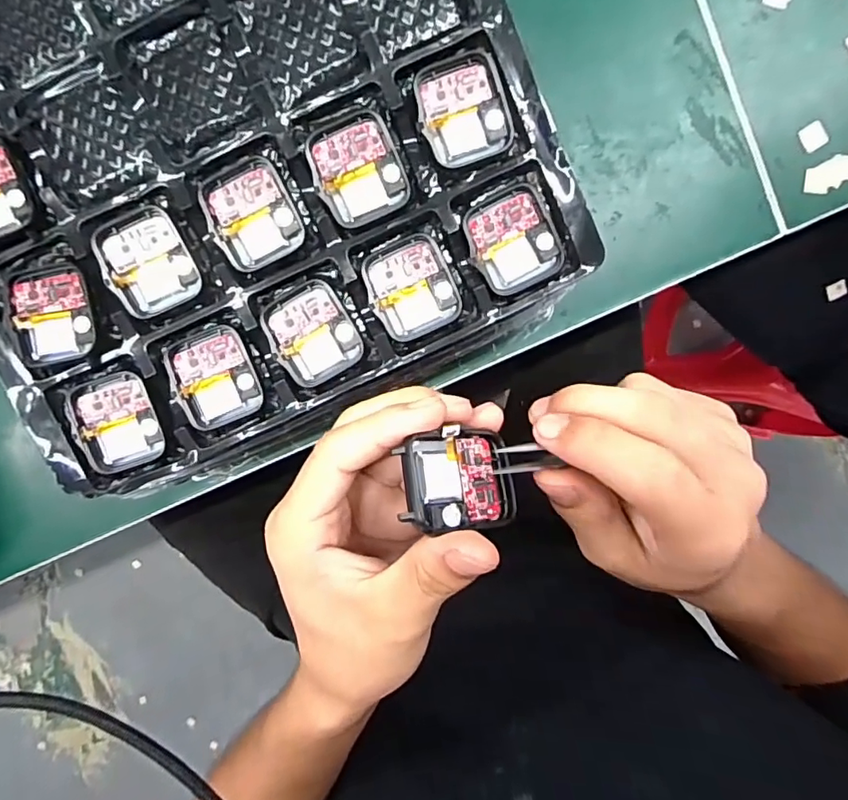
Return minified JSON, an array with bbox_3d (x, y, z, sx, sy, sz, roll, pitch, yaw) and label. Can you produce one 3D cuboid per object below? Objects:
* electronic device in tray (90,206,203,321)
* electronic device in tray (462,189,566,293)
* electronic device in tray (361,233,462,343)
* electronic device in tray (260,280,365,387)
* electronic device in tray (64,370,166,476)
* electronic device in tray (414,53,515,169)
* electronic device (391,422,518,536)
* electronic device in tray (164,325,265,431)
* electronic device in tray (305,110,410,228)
[{"bbox_3d":[-0.124,-0.062,0.237,0.036,0.010,0.043,-25,95,2],"label":"electronic device in tray"},{"bbox_3d":[0.040,-0.071,0.241,0.036,0.009,0.042,-26,95,2],"label":"electronic device in tray"},{"bbox_3d":[-0.006,-0.051,0.242,0.037,0.007,0.042,-25,95,2],"label":"electronic device in tray"},{"bbox_3d":[-0.051,-0.031,0.245,0.036,0.006,0.043,-30,95,2],"label":"electronic device in tray"},{"bbox_3d":[-0.141,0.010,0.247,0.037,0.008,0.043,-18,95,1],"label":"electronic device in tray"},{"bbox_3d":[0.017,-0.125,0.232,0.036,0.008,0.041,-20,95,2],"label":"electronic device in tray"},{"bbox_3d":[0.013,0.029,0.193,0.043,0.007,0.035,2,71,-30],"label":"electronic device"},{"bbox_3d":[-0.095,-0.011,0.244,0.036,0.006,0.043,-22,95,2],"label":"electronic device in tray"},{"bbox_3d":[-0.029,-0.101,0.232,0.036,0.006,0.042,-25,95,2],"label":"electronic device in tray"}]

